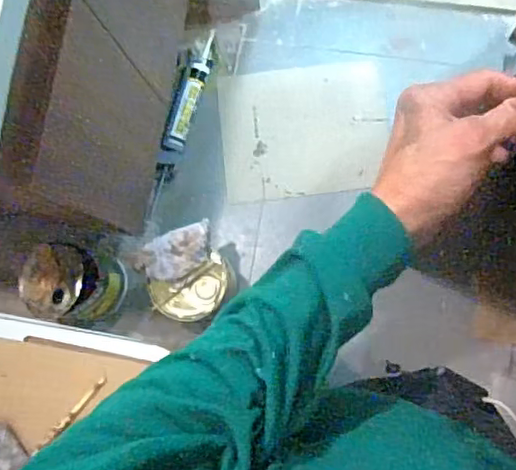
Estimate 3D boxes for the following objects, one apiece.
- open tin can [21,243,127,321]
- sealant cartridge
[{"bbox_3d":[-0.394,0.109,1.328,0.147,0.239,0.148,-1,82,6],"label":"open tin can"},{"bbox_3d":[-0.161,-0.349,1.461,0.048,0.048,0.309,15,84,8],"label":"sealant cartridge"}]

